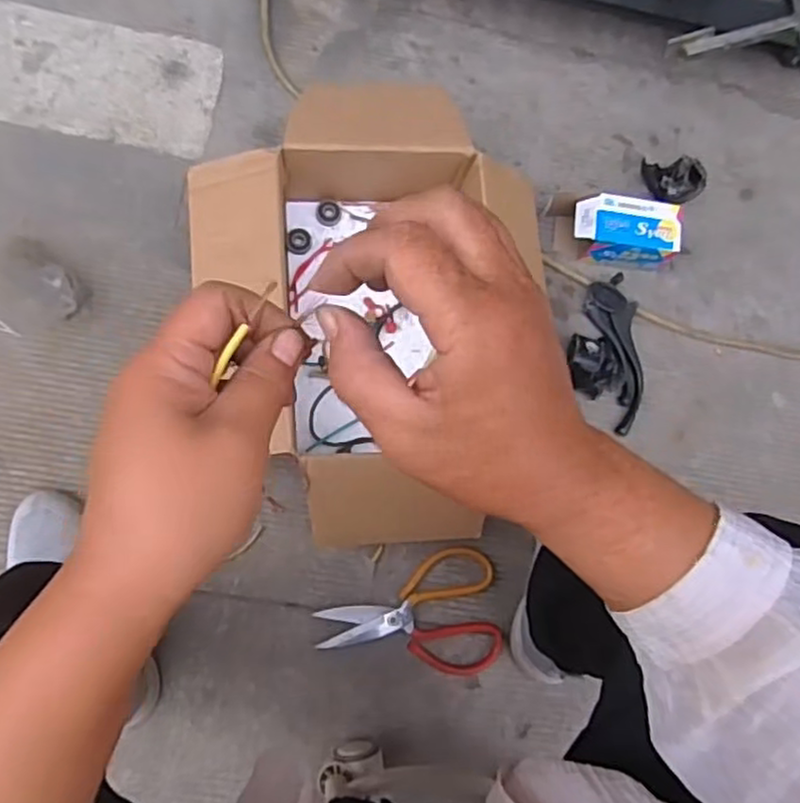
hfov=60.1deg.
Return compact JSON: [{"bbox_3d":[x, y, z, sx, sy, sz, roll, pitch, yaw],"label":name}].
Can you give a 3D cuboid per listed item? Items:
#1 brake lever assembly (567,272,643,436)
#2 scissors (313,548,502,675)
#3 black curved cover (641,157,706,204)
[{"bbox_3d":[0.245,-0.059,0.819,0.089,0.048,0.183,0,82,-6],"label":"brake lever assembly"},{"bbox_3d":[0.012,0.237,0.771,0.194,0.014,0.133,-2,83,-6],"label":"scissors"},{"bbox_3d":[0.341,-0.276,0.867,0.075,0.045,0.067,-13,84,-8],"label":"black curved cover"}]

